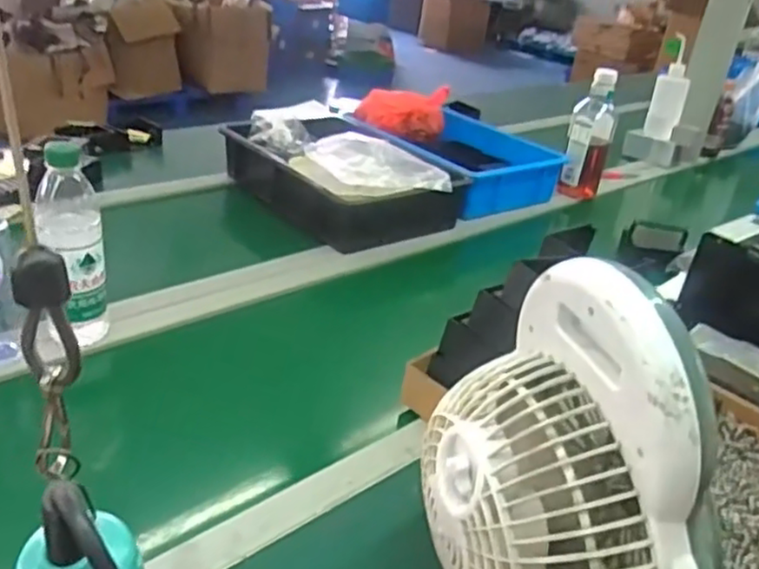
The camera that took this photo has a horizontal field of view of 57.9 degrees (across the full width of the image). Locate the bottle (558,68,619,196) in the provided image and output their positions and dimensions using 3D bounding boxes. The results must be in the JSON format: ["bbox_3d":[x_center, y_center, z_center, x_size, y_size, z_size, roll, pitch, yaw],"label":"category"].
[{"bbox_3d":[0.418,-0.297,1.356,0.084,0.237,0.068,14,29,12],"label":"bottle"}]

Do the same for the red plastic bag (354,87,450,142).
[{"bbox_3d":[0.048,-0.368,1.456,0.184,0.085,0.110,6,29,-3],"label":"red plastic bag"}]

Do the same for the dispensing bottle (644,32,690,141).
[{"bbox_3d":[0.687,-0.459,1.617,0.077,0.217,0.069,20,31,22],"label":"dispensing bottle"}]

